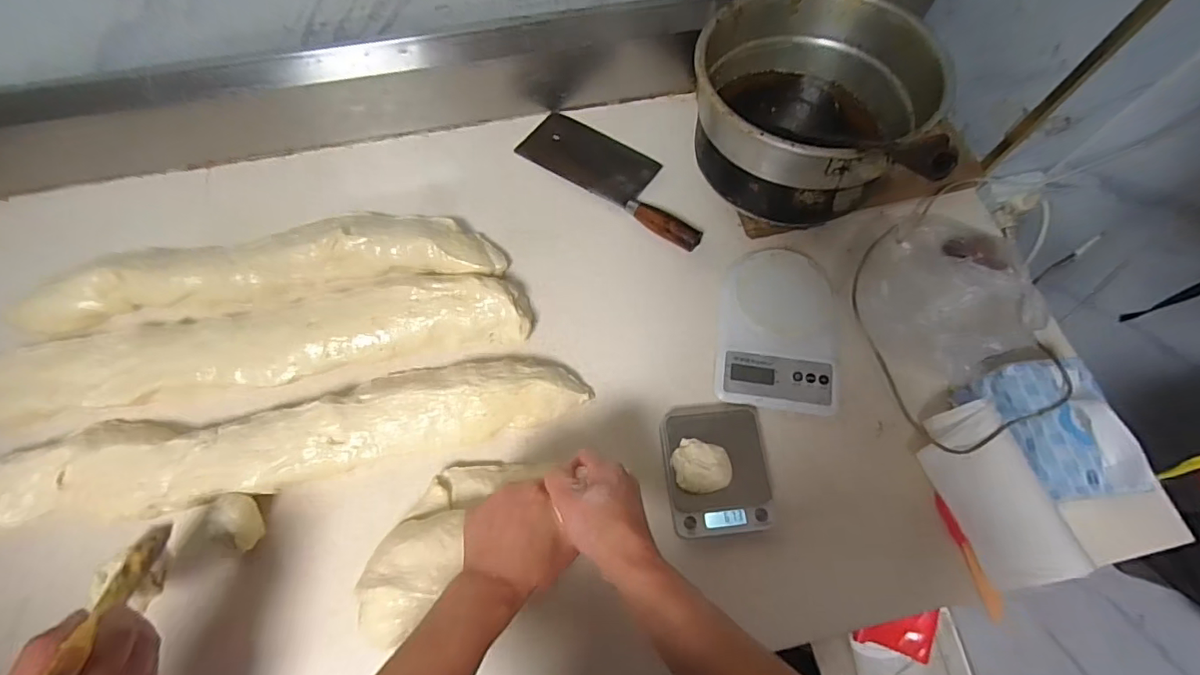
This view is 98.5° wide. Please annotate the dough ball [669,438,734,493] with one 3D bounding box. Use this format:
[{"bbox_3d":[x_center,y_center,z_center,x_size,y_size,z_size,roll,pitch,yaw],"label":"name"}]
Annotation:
[{"bbox_3d":[0.104,0.134,0.532,0.059,0.032,0.051,7,68,2],"label":"dough ball"}]

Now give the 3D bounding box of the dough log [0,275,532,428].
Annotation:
[{"bbox_3d":[-0.399,0.013,0.607,0.632,0.052,0.120,-8,68,-4],"label":"dough log"}]

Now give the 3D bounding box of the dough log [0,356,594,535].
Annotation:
[{"bbox_3d":[-0.342,0.109,0.559,0.665,0.051,0.111,-11,69,-5],"label":"dough log"}]

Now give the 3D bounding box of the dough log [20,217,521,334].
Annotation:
[{"bbox_3d":[-0.413,-0.091,0.640,0.580,0.049,0.120,-7,68,-3],"label":"dough log"}]

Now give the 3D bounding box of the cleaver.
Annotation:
[{"bbox_3d":[0.025,-0.230,0.717,0.296,0.028,0.101,35,72,13],"label":"cleaver"}]

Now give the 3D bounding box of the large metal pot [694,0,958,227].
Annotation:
[{"bbox_3d":[0.254,-0.289,0.661,0.267,0.181,0.286,0,68,0],"label":"large metal pot"}]

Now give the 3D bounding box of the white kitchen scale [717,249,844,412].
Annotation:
[{"bbox_3d":[0.217,-0.014,0.633,0.145,0.034,0.205,6,68,2],"label":"white kitchen scale"}]

